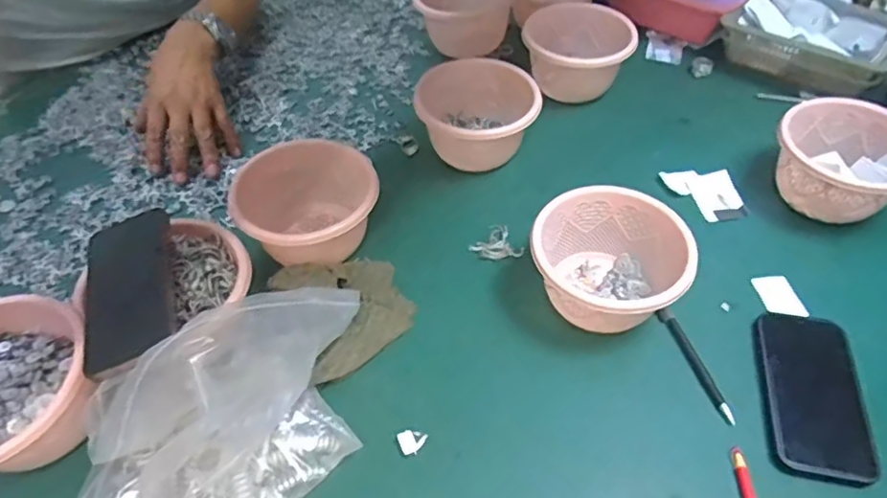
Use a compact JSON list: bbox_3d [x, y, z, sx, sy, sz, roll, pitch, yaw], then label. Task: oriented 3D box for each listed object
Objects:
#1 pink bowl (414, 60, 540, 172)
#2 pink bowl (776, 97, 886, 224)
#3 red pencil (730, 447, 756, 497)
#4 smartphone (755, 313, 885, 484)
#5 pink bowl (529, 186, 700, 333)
[{"bbox_3d":[0.042,-0.166,0.749,0.140,0.082,0.129,0,51,0],"label":"pink bowl"},{"bbox_3d":[0.456,-0.094,0.680,0.143,0.085,0.140,0,51,0],"label":"pink bowl"},{"bbox_3d":[0.250,0.197,0.492,0.012,0.005,0.064,2,51,2],"label":"red pencil"},{"bbox_3d":[0.339,0.129,0.546,0.083,0.013,0.158,8,52,7],"label":"smartphone"},{"bbox_3d":[0.161,0.019,0.592,0.143,0.086,0.140,0,51,0],"label":"pink bowl"}]

